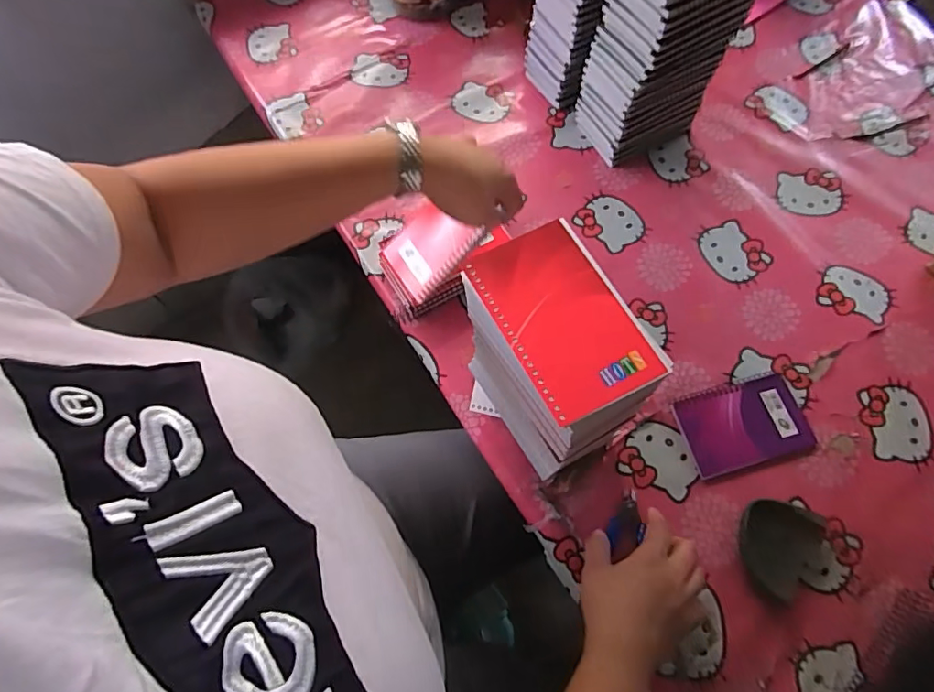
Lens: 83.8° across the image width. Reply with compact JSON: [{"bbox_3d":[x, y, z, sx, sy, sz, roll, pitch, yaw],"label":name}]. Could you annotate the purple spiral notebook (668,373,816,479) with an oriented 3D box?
[{"bbox_3d":[0.292,0.081,0.547,0.131,0.005,0.085,-15,68,-6],"label":"purple spiral notebook"}]

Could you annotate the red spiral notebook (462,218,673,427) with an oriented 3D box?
[{"bbox_3d":[0.063,-0.021,0.341,0.083,0.008,0.128,-27,70,-11],"label":"red spiral notebook"}]

